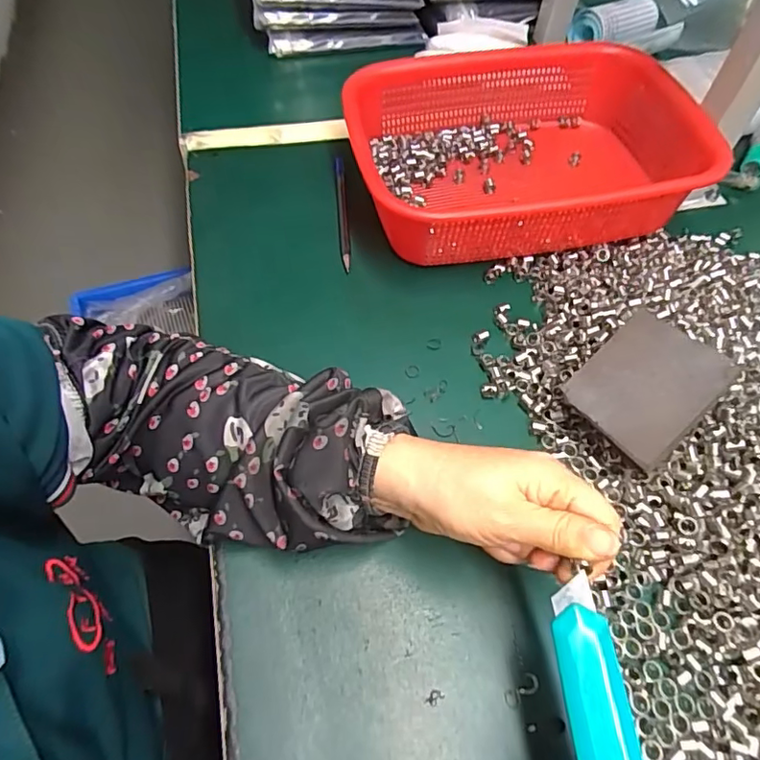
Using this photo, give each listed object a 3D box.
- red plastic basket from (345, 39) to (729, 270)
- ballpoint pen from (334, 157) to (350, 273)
[{"bbox_3d":[0.118,-0.193,0.466,0.273,0.082,0.208,-6,57,-8],"label":"red plastic basket"},{"bbox_3d":[-0.033,-0.149,0.471,0.008,0.007,0.140,-3,57,-6],"label":"ballpoint pen"}]

